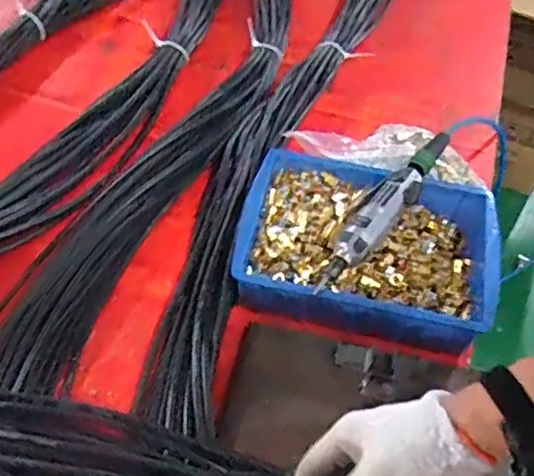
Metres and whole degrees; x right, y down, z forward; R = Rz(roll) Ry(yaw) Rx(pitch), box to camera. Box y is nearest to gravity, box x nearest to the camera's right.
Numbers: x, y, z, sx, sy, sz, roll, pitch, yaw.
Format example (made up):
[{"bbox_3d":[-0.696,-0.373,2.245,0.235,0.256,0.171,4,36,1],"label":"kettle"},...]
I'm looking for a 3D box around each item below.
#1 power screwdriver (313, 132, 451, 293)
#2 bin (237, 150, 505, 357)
[{"bbox_3d":[0.144,-0.040,0.736,0.051,0.038,0.282,33,59,18],"label":"power screwdriver"},{"bbox_3d":[0.121,0.008,0.754,0.298,0.068,0.210,13,55,5],"label":"bin"}]

